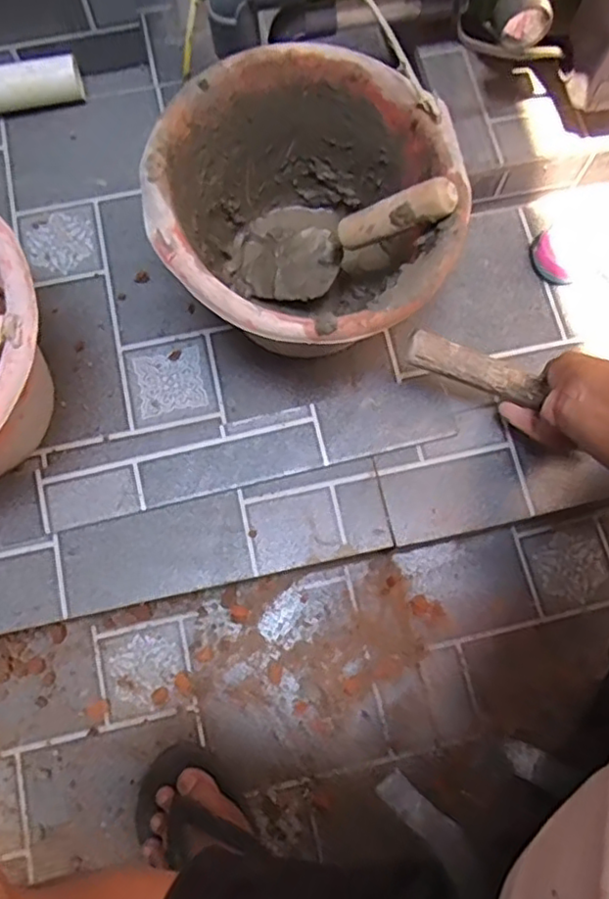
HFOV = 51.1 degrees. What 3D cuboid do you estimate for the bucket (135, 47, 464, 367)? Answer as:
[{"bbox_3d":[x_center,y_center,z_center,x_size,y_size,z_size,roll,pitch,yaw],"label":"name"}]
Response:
[{"bbox_3d":[-0.002,-0.208,0.640,0.265,0.203,0.281,0,74,-1],"label":"bucket"}]

